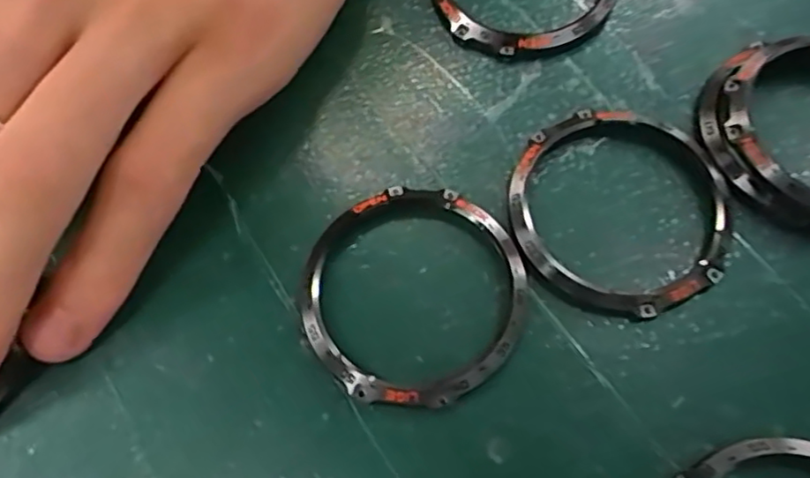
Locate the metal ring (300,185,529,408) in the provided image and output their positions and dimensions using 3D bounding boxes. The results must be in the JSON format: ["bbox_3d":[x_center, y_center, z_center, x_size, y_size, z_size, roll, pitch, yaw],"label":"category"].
[{"bbox_3d":[0.001,0.010,0.134,0.046,0.006,0.047,-1,66,3],"label":"metal ring"}]

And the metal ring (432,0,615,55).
[{"bbox_3d":[0.030,-0.067,0.164,0.046,0.006,0.045,-1,66,3],"label":"metal ring"}]

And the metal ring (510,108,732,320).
[{"bbox_3d":[0.046,-0.008,0.139,0.044,0.008,0.048,5,66,6],"label":"metal ring"}]

